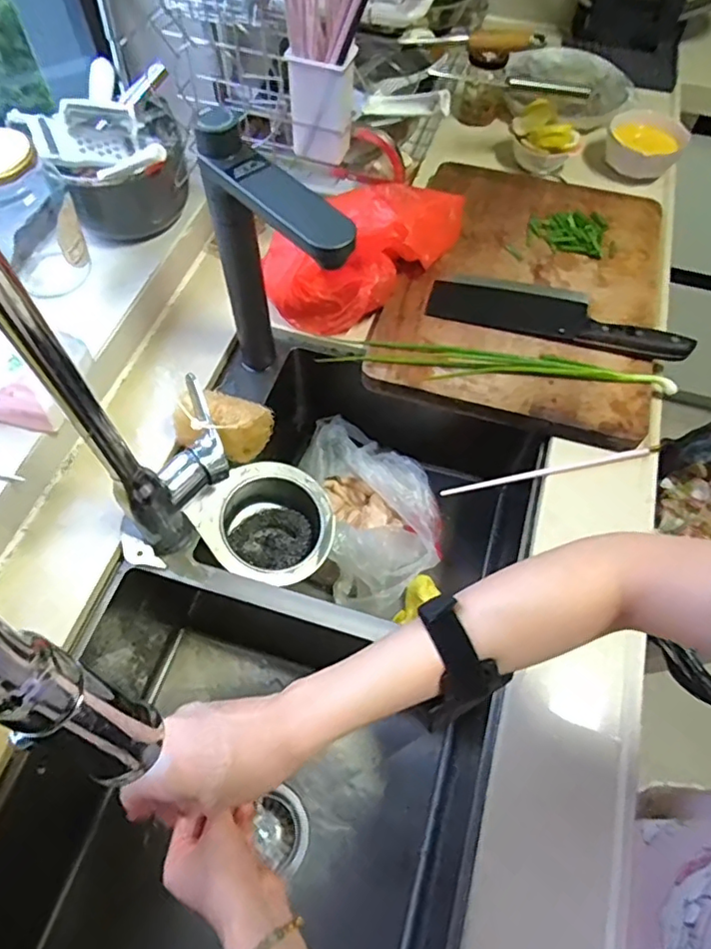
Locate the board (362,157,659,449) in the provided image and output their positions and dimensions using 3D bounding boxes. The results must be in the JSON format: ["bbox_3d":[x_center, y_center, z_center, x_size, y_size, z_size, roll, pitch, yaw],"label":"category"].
[{"bbox_3d":[0.216,-0.241,0.723,0.310,0.023,0.412,15,62,8],"label":"board"}]

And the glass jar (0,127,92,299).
[{"bbox_3d":[-0.347,-0.267,0.631,0.087,0.172,0.084,-30,65,-16],"label":"glass jar"}]

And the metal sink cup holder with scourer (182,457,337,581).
[{"bbox_3d":[-0.089,0.055,0.625,0.130,0.077,0.130,0,61,-1],"label":"metal sink cup holder with scourer"}]

